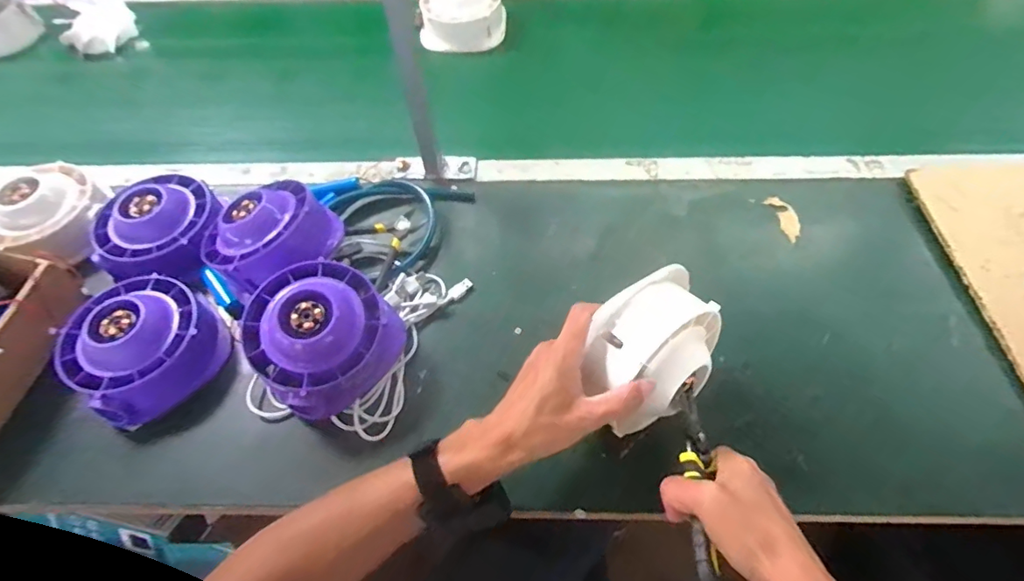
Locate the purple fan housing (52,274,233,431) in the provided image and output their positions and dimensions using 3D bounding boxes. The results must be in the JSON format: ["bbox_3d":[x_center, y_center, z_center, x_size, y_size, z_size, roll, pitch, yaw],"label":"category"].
[{"bbox_3d":[-0.378,0.052,0.527,0.128,0.063,0.133,37,68,20],"label":"purple fan housing"}]

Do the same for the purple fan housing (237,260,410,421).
[{"bbox_3d":[-0.186,0.042,0.509,0.128,0.087,0.131,38,69,21],"label":"purple fan housing"}]

